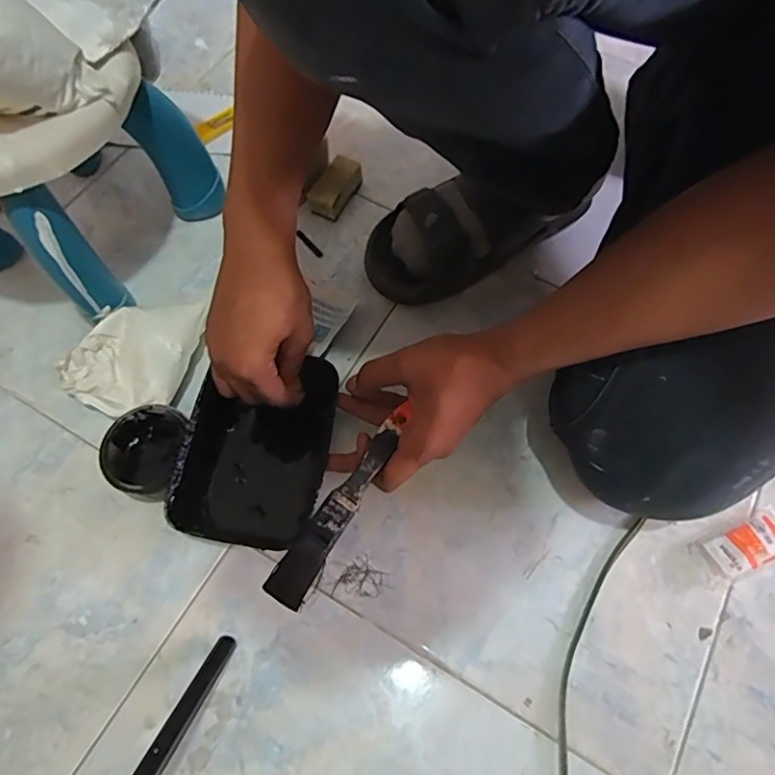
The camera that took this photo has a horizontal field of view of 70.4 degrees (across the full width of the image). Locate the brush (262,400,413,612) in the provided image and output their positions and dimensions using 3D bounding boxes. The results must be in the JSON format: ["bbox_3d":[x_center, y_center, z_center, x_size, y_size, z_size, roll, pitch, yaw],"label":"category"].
[{"bbox_3d":[-0.031,0.081,0.405,0.026,0.008,0.164,30,65,11],"label":"brush"}]

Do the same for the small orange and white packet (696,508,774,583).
[{"bbox_3d":[0.319,0.140,0.485,0.081,0.018,0.040,-22,68,-12],"label":"small orange and white packet"}]

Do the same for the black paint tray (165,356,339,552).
[{"bbox_3d":[-0.114,0.050,0.494,0.113,0.054,0.173,11,65,3],"label":"black paint tray"}]

